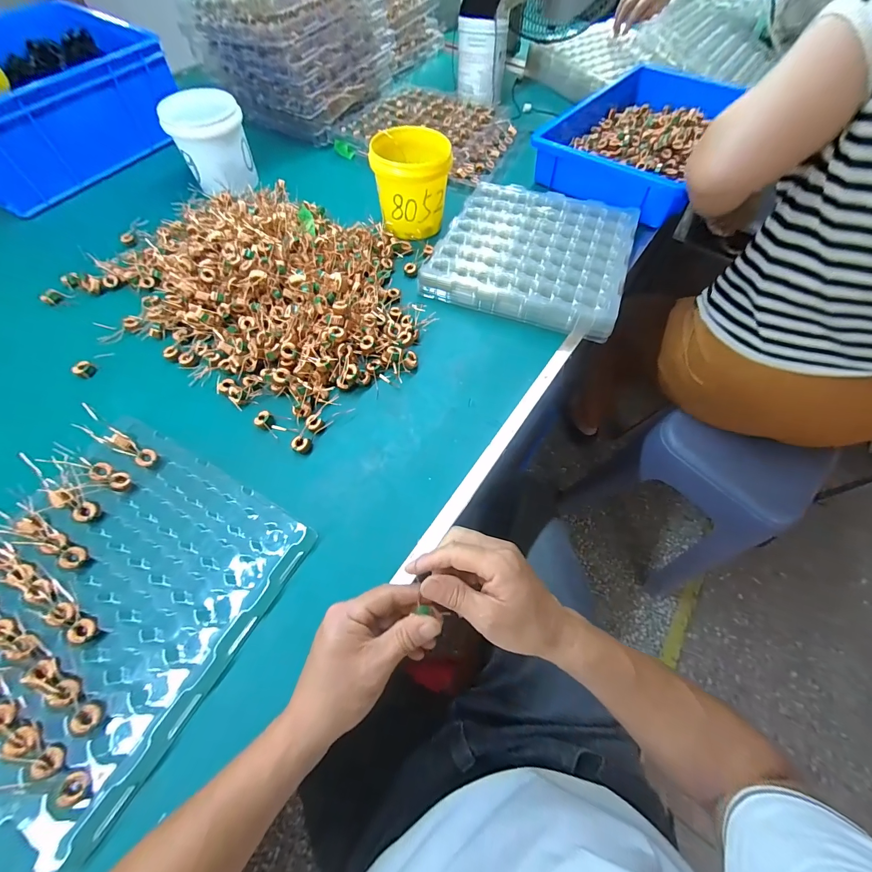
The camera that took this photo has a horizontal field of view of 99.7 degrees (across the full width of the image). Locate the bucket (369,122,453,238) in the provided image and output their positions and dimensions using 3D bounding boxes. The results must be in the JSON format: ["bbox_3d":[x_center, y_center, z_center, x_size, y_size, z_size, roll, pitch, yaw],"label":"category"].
[{"bbox_3d":[-0.040,-0.414,0.603,0.123,0.115,0.123,-4,61,-4],"label":"bucket"}]

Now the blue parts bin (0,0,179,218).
[{"bbox_3d":[-0.739,-0.618,0.697,0.280,0.175,0.415,30,64,14],"label":"blue parts bin"}]

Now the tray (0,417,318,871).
[{"bbox_3d":[-0.315,0.152,0.358,0.279,0.023,0.286,27,64,13],"label":"tray"}]

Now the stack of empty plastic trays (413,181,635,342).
[{"bbox_3d":[0.156,-0.299,0.594,0.283,0.042,0.291,19,62,9],"label":"stack of empty plastic trays"}]

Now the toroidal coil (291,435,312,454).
[{"bbox_3d":[-0.161,0.011,0.441,0.021,0.010,0.020,1,61,-1],"label":"toroidal coil"}]

